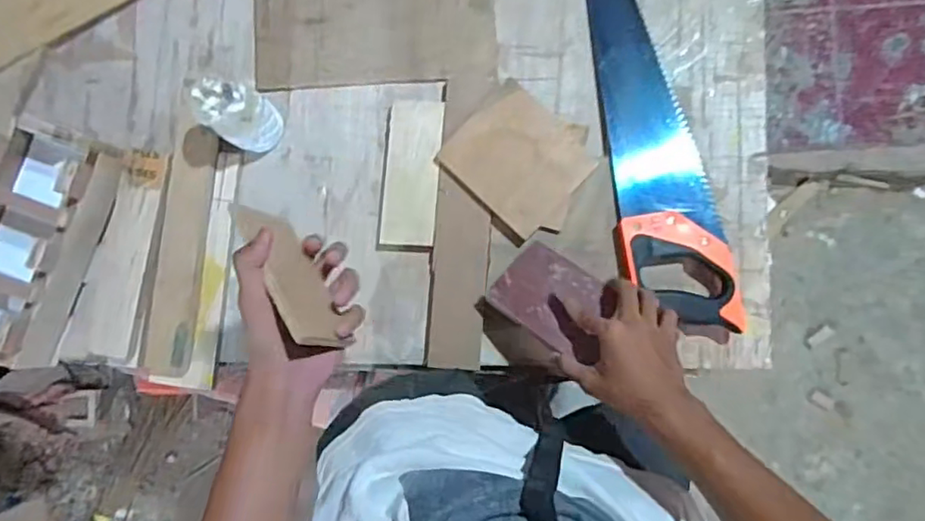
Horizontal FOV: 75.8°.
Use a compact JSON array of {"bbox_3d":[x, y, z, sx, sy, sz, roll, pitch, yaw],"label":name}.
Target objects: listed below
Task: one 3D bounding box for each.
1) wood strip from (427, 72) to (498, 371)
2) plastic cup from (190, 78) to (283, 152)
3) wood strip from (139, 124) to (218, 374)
[{"bbox_3d":[0.001,-0.049,0.701,0.062,0.012,0.348,4,89,3],"label":"wood strip"},{"bbox_3d":[-0.257,-0.166,0.679,0.058,0.097,0.064,22,89,7],"label":"plastic cup"},{"bbox_3d":[-0.335,-0.014,0.713,0.054,0.011,0.296,8,85,-10],"label":"wood strip"}]

